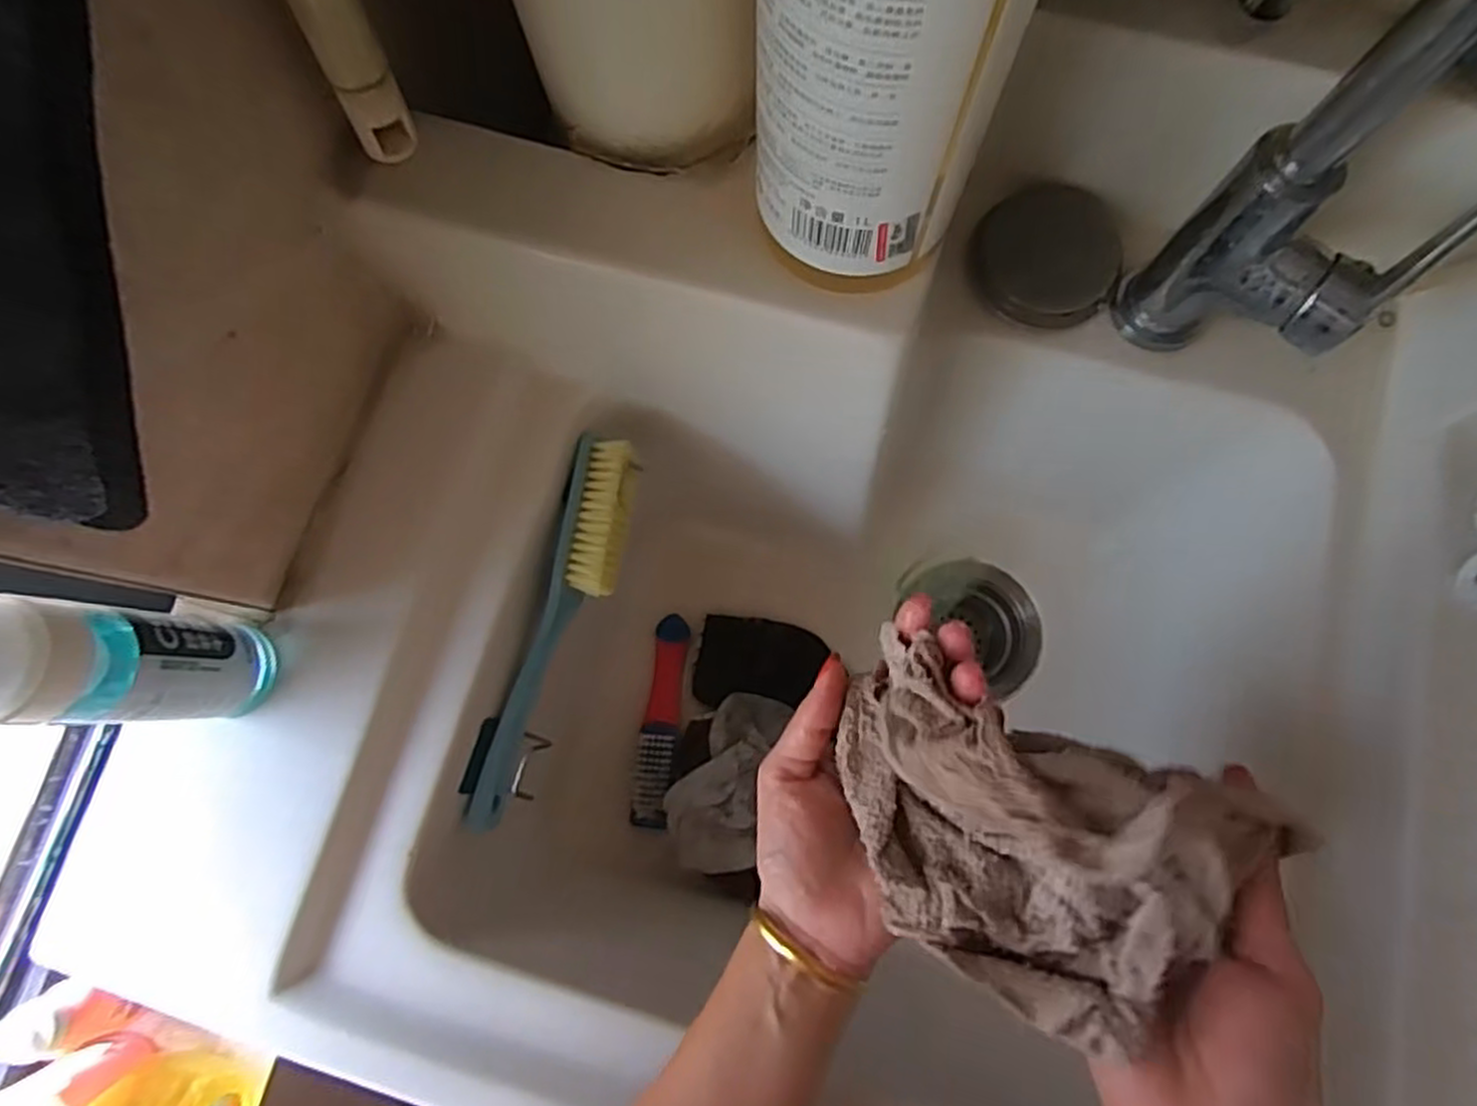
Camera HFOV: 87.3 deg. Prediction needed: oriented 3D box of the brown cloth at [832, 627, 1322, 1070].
[{"bbox_3d":[0.109,0.110,0.289,0.150,0.069,0.102,27,81,6],"label":"brown cloth"}]

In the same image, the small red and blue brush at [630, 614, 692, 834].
[{"bbox_3d":[-0.058,0.124,0.580,0.026,0.021,0.153,6,65,2],"label":"small red and blue brush"}]

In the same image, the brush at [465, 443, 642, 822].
[{"bbox_3d":[-0.102,0.046,0.441,0.040,0.028,0.227,15,80,4],"label":"brush"}]

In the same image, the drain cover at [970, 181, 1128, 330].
[{"bbox_3d":[0.176,-0.169,0.442,0.080,0.011,0.075,18,97,10],"label":"drain cover"}]

